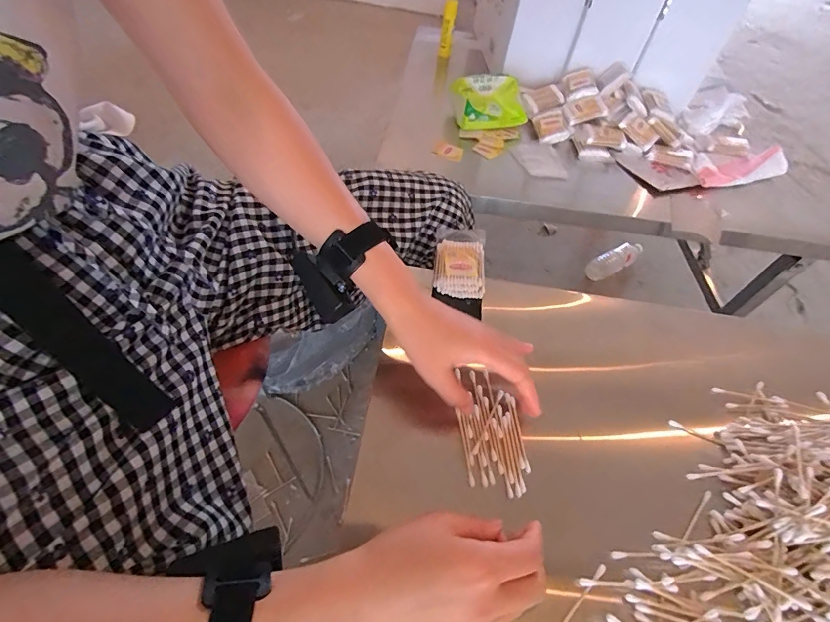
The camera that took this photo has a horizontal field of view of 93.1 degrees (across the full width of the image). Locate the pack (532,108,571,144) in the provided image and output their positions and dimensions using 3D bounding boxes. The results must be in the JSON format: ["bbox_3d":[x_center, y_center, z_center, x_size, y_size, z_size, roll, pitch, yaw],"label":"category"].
[{"bbox_3d":[0.262,-0.354,0.751,0.064,0.020,0.081,-17,60,6],"label":"pack"}]

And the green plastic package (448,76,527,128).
[{"bbox_3d":[0.139,-0.395,0.747,0.130,0.033,0.093,-13,98,-16],"label":"green plastic package"}]

